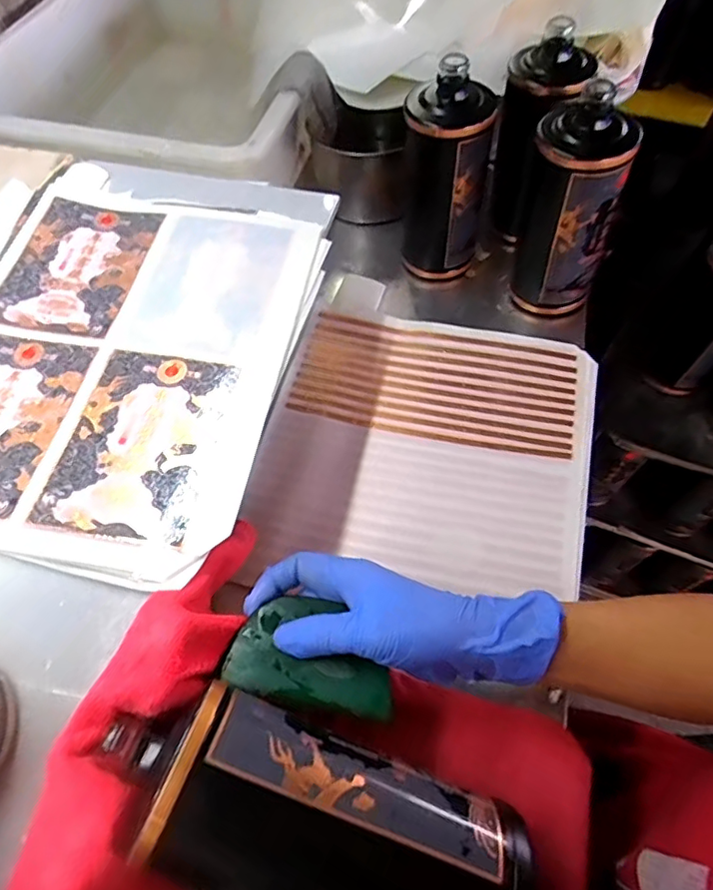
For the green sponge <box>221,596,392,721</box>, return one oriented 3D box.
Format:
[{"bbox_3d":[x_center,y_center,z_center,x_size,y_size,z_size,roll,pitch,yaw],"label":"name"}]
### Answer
[{"bbox_3d":[-0.023,0.113,0.312,0.089,0.007,0.056,9,58,7],"label":"green sponge"}]

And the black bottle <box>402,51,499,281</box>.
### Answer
[{"bbox_3d":[0.085,-0.257,0.546,0.080,0.178,0.067,10,60,10],"label":"black bottle"}]

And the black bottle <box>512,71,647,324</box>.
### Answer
[{"bbox_3d":[0.192,-0.213,0.511,0.078,0.184,0.083,9,60,9],"label":"black bottle"}]

